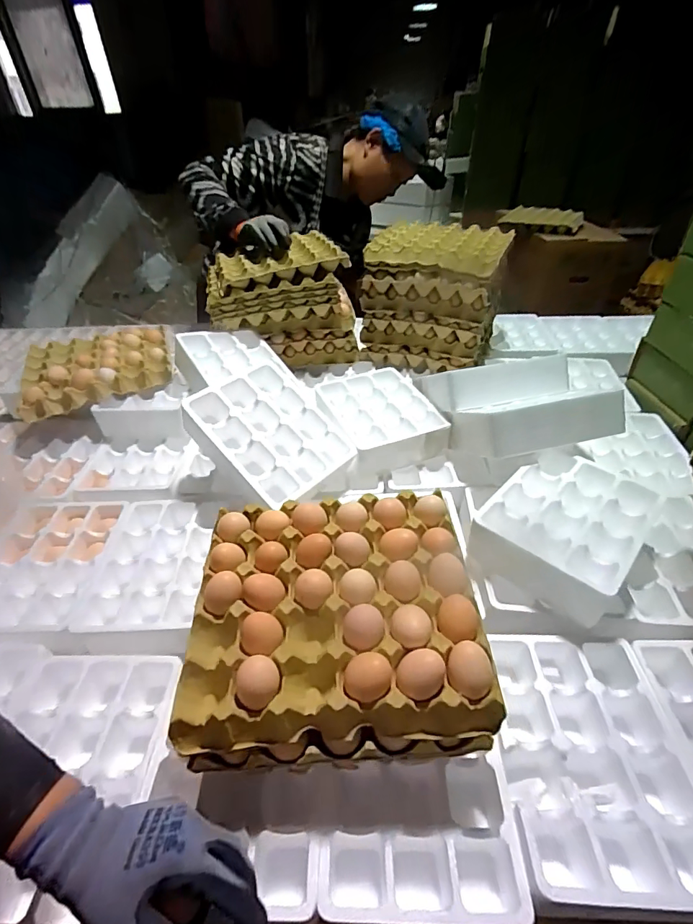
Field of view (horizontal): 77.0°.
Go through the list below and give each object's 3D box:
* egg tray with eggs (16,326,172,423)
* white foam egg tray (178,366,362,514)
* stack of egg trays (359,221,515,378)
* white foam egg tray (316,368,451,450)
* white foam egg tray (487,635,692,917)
[{"bbox_3d":[-0.552,-0.219,0.970,0.300,0.055,0.278,-16,42,-16],"label":"egg tray with eggs"},{"bbox_3d":[-0.131,-0.041,0.745,0.199,0.066,0.242,-36,75,-31],"label":"white foam egg tray"},{"bbox_3d":[0.208,-0.400,1.057,0.281,0.262,0.230,13,42,18],"label":"stack of egg trays"},{"bbox_3d":[0.062,-0.104,0.847,0.175,0.032,0.242,-15,41,-15],"label":"white foam egg tray"},{"bbox_3d":[0.259,0.316,0.473,0.194,0.073,0.246,1,40,4],"label":"white foam egg tray"}]

